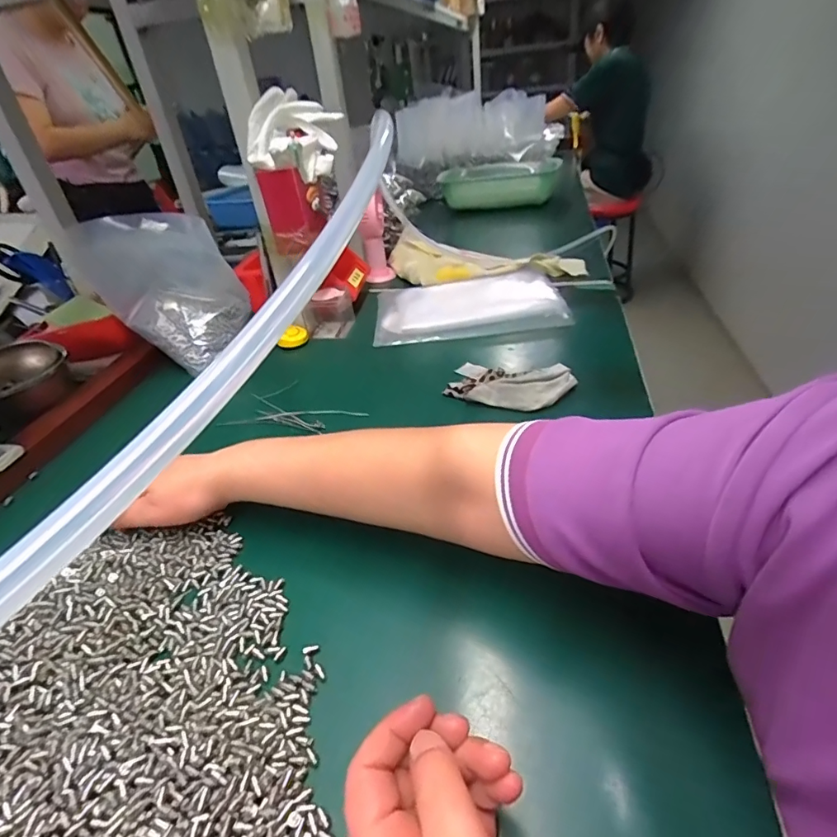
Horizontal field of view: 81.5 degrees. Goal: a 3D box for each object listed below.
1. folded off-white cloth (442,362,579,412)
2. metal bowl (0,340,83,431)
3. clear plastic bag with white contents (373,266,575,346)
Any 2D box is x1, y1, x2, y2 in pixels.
[{"bbox_3d":[0.096,-0.036,0.524,0.128,0.026,0.070,12,39,23],"label":"folded off-white cloth"},{"bbox_3d":[-0.471,-0.039,0.568,0.117,0.054,0.117,-4,36,3],"label":"metal bowl"},{"bbox_3d":[0.067,-0.165,0.693,0.259,0.021,0.184,-6,36,1],"label":"clear plastic bag with white contents"}]

